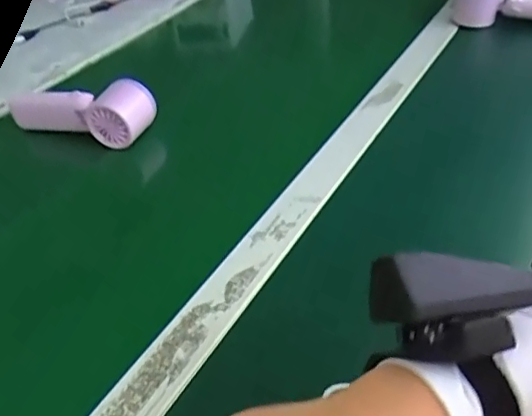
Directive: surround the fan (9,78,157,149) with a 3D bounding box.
[{"bbox_3d":[-0.203,-0.107,0.626,0.163,0.054,0.046,8,40,20],"label":"fan"}]

